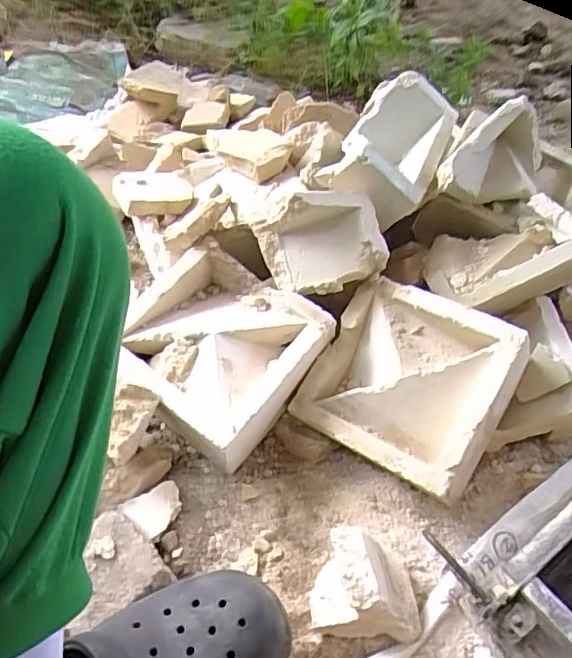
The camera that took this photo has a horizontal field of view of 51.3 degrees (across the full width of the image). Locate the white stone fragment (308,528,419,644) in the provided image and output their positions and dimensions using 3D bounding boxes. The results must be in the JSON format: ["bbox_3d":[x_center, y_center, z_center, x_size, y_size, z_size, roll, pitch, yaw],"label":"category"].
[{"bbox_3d":[0.076,0.239,0.560,0.101,0.076,0.082,4,49,2],"label":"white stone fragment"}]

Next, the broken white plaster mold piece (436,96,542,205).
[{"bbox_3d":[0.270,-0.225,0.764,0.110,0.087,0.146,21,53,13],"label":"broken white plaster mold piece"}]

